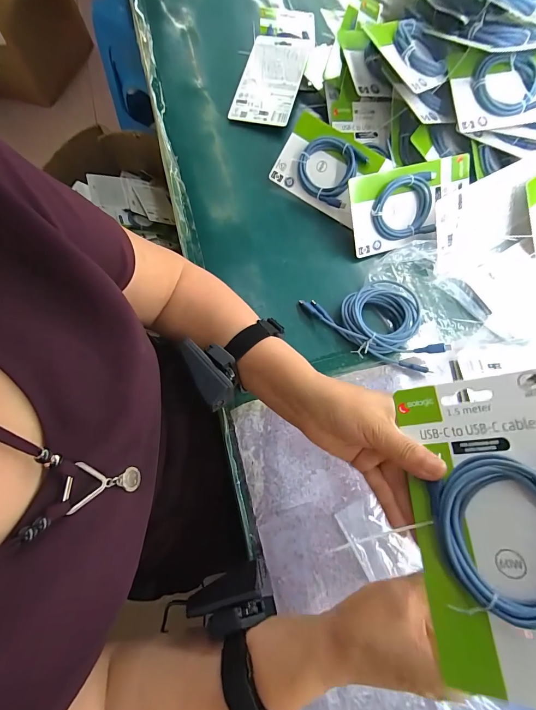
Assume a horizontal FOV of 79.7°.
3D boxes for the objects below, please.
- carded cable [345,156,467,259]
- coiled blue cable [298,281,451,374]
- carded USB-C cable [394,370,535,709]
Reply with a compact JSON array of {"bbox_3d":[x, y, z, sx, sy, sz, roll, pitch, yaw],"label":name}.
[{"bbox_3d":[0.195,-0.201,0.435,0.168,0.019,0.099,-15,107,-6],"label":"carded cable"},{"bbox_3d":[0.133,-0.050,0.407,0.176,0.036,0.093,25,72,6],"label":"coiled blue cable"},{"bbox_3d":[0.142,0.098,0.200,0.097,0.017,0.176,-16,57,28],"label":"carded USB-C cable"}]

